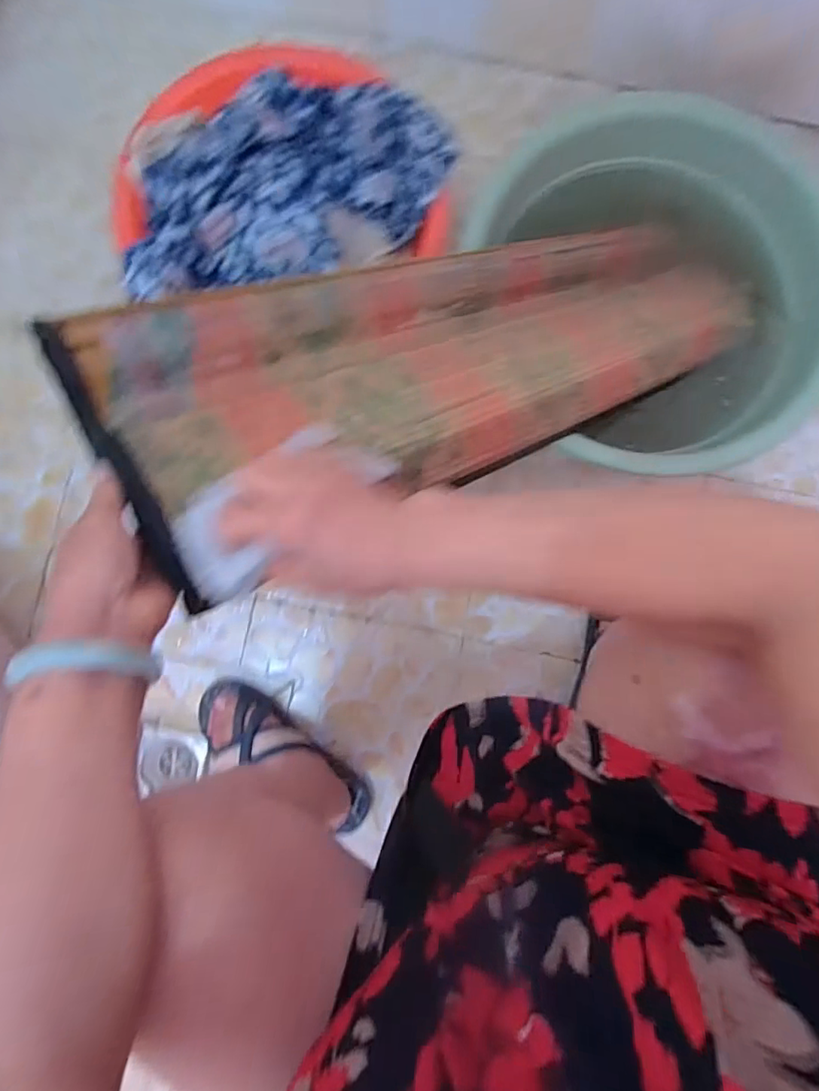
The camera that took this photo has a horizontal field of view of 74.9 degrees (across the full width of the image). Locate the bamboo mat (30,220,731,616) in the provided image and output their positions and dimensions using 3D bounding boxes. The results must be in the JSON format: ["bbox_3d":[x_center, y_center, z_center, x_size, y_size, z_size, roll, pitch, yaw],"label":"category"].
[{"bbox_3d":[0.076,-0.200,0.535,0.714,0.050,0.231,-27,79,-26],"label":"bamboo mat"}]

